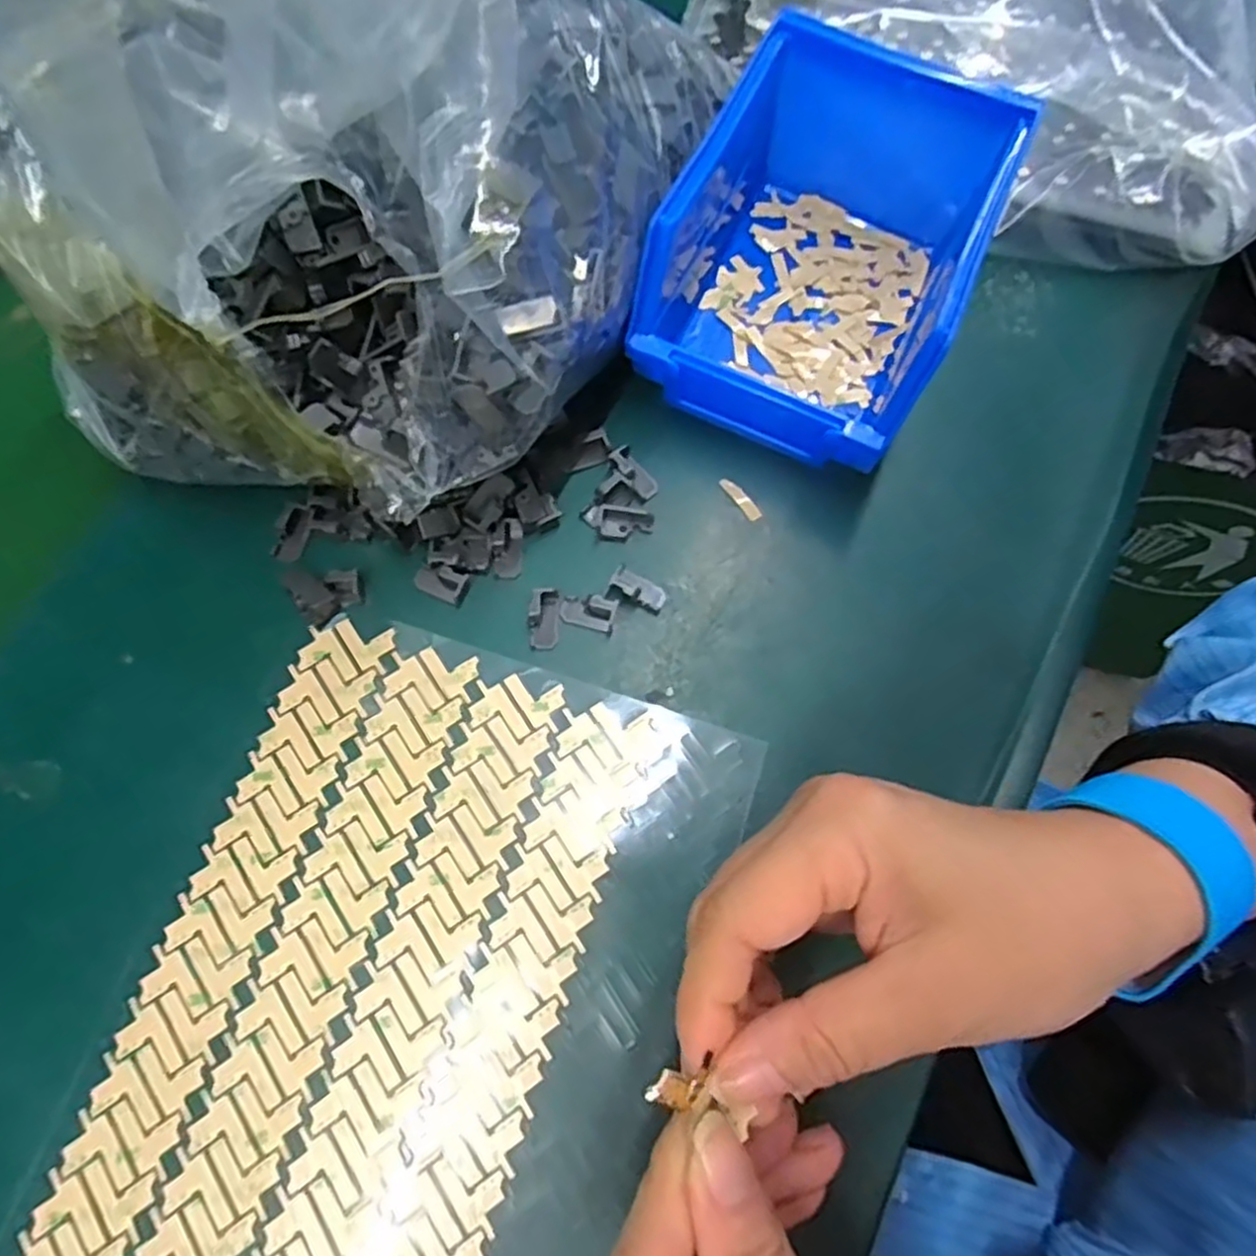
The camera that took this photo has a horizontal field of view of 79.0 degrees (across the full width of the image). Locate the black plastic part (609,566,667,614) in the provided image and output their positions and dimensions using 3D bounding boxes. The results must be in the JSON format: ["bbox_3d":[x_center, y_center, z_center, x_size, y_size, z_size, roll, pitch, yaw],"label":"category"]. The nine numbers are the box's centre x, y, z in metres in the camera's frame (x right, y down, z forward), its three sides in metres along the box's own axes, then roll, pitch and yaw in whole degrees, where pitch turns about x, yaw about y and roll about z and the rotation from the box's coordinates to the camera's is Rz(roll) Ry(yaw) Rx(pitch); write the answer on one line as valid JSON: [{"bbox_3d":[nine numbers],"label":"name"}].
[{"bbox_3d":[0.004,-0.015,0.289,0.021,0.009,0.011,27,74,6],"label":"black plastic part"}]

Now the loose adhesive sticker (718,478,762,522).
[{"bbox_3d":[0.045,-0.051,0.301,0.005,0.004,0.021,-35,77,-11],"label":"loose adhesive sticker"}]

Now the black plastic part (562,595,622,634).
[{"bbox_3d":[-0.015,-0.006,0.286,0.021,0.008,0.012,11,73,2],"label":"black plastic part"}]

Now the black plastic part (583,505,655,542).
[{"bbox_3d":[-0.004,-0.041,0.295,0.027,0.011,0.011,6,73,0],"label":"black plastic part"}]

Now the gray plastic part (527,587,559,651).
[{"bbox_3d":[-0.032,-0.004,0.284,0.010,0.008,0.023,2,73,-1],"label":"gray plastic part"}]

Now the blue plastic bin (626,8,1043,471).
[{"bbox_3d":[0.073,-0.144,0.297,0.102,0.069,0.141,23,74,5],"label":"blue plastic bin"}]

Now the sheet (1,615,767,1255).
[{"bbox_3d":[-0.071,0.125,0.246,0.167,0.004,0.242,19,73,4],"label":"sheet"}]

